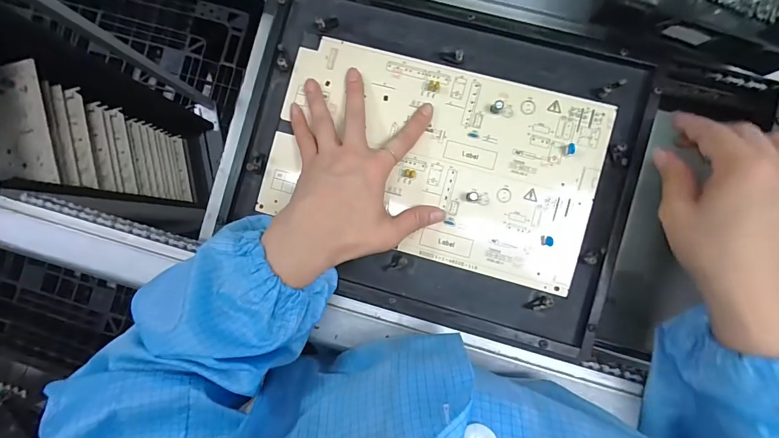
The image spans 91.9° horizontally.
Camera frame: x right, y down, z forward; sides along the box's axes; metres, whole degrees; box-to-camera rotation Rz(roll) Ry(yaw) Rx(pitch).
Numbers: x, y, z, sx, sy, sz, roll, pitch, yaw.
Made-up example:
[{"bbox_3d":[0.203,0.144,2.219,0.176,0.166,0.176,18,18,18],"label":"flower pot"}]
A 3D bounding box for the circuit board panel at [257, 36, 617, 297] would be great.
[{"bbox_3d":[0.039,-0.053,0.342,0.287,0.005,0.171,15,91,4],"label":"circuit board panel"}]

